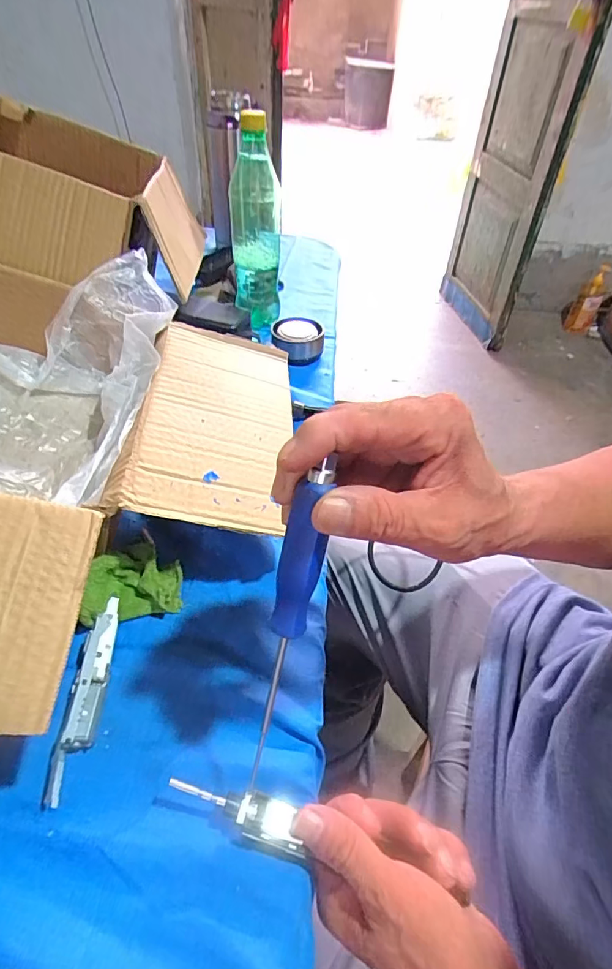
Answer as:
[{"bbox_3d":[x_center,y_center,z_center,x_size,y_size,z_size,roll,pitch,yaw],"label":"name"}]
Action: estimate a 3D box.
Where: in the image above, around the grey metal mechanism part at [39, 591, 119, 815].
[{"bbox_3d":[-0.141,0.130,0.309,0.025,0.016,0.123,0,46,-5],"label":"grey metal mechanism part"}]

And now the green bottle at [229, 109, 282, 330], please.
[{"bbox_3d":[-0.064,-0.323,0.609,0.061,0.233,0.057,8,45,6],"label":"green bottle"}]

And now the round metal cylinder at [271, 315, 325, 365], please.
[{"bbox_3d":[-0.012,-0.183,0.615,0.064,0.034,0.056,-5,45,-7],"label":"round metal cylinder"}]

